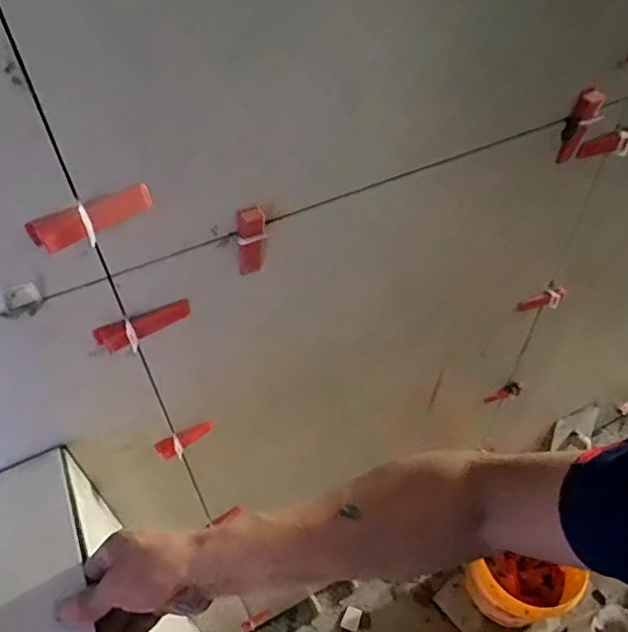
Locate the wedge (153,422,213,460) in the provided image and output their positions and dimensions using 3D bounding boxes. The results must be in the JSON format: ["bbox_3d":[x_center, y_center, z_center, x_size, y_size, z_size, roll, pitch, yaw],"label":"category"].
[{"bbox_3d":[-0.153,0.143,0.660,0.067,0.018,0.018,-30,55,-23],"label":"wedge"}]

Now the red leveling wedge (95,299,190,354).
[{"bbox_3d":[-0.151,0.007,0.503,0.085,0.021,0.019,-24,53,-19],"label":"red leveling wedge"}]

